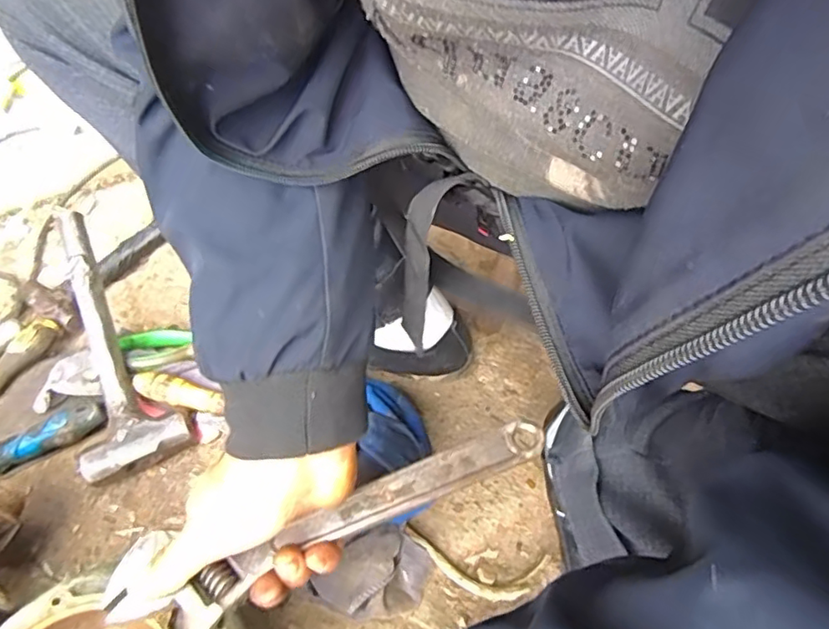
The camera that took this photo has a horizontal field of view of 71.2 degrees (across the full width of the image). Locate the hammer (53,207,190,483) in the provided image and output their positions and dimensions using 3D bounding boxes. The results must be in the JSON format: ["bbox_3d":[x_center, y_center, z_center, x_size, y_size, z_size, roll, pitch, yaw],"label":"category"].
[{"bbox_3d":[-0.331,0.019,0.613,0.099,0.030,0.295,-22,71,-16],"label":"hammer"}]

